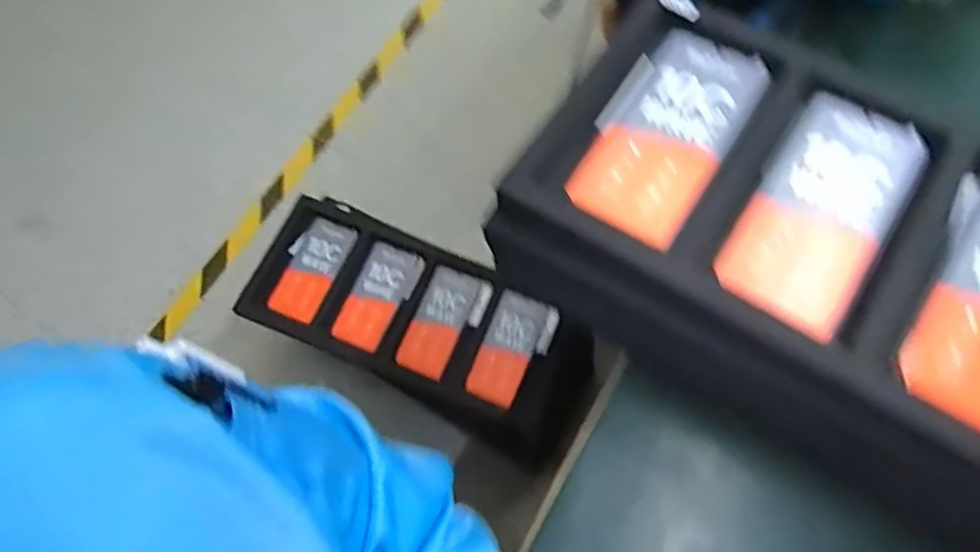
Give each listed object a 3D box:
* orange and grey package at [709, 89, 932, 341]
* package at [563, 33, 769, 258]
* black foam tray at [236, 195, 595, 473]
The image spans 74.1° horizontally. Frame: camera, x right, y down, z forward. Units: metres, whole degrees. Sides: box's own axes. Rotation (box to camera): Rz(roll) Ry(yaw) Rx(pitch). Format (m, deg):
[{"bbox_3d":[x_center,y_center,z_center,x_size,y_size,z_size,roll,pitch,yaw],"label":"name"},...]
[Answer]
[{"bbox_3d":[0.219,-0.046,0.426,0.080,0.013,0.172,34,70,11],"label":"orange and grey package"},{"bbox_3d":[0.124,-0.103,0.460,0.088,0.017,0.170,32,70,10],"label":"package"},{"bbox_3d":[-0.107,0.070,1.012,0.535,0.047,0.234,26,69,8],"label":"black foam tray"}]

